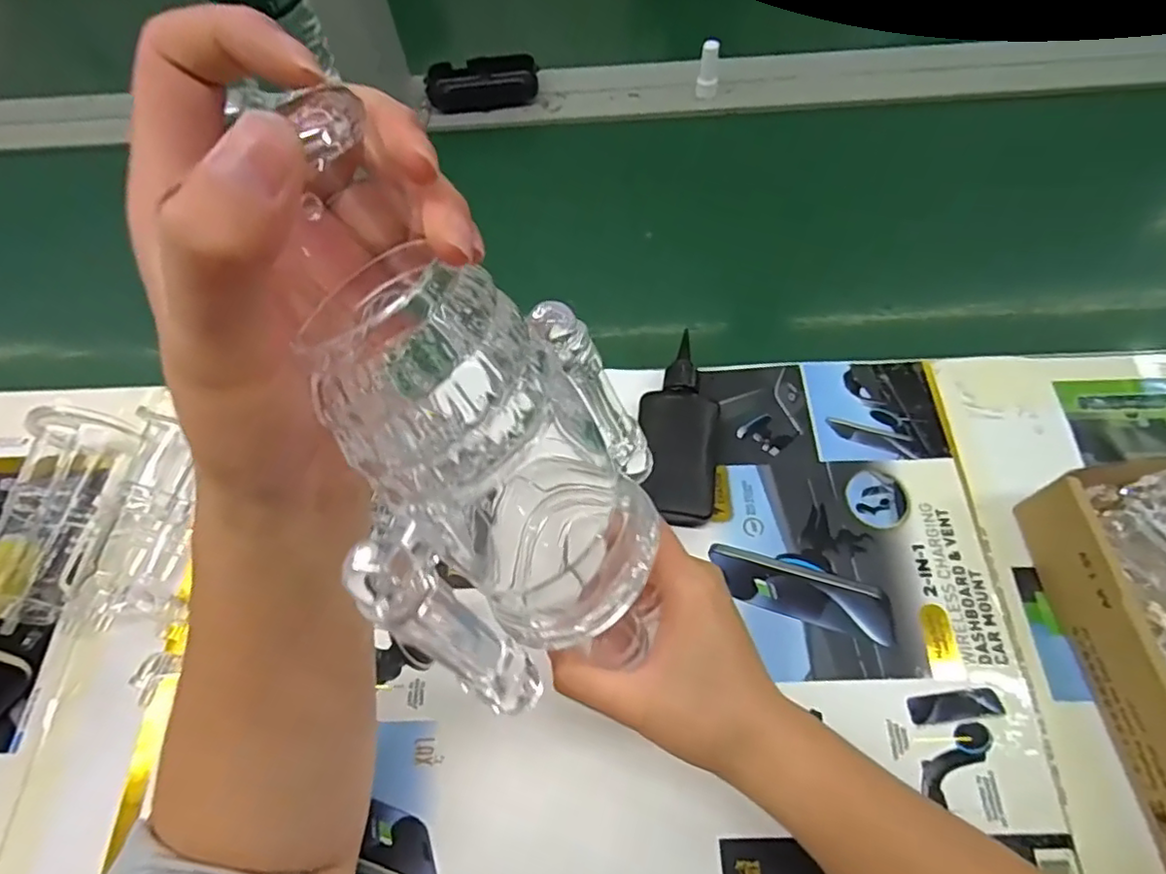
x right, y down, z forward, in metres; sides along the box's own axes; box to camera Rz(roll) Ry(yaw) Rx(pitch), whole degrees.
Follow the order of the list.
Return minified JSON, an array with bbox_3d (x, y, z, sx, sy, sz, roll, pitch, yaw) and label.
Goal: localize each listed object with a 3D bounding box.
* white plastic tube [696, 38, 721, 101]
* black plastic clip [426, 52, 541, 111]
[{"bbox_3d":[0.122,-0.356,0.592,0.020,0.050,0.020,6,63,6],"label":"white plastic tube"},{"bbox_3d":[-0.101,-0.355,0.618,0.113,0.030,0.051,5,64,5],"label":"black plastic clip"}]

